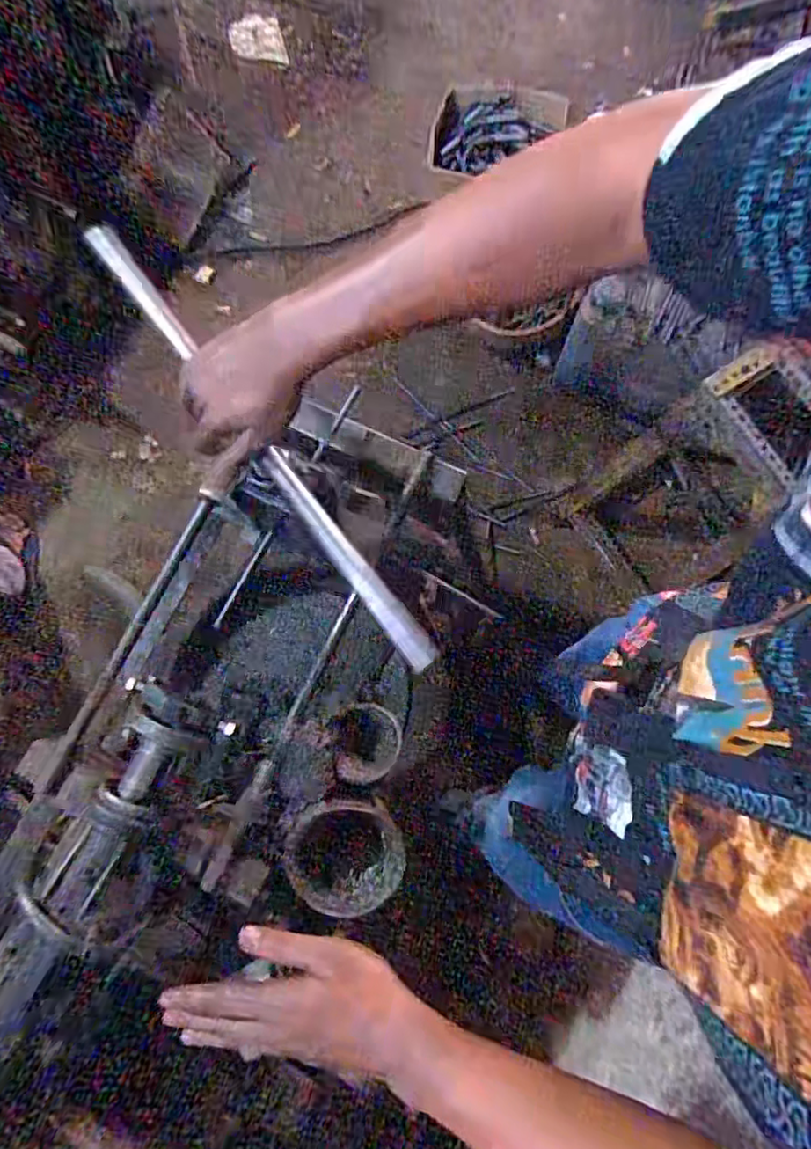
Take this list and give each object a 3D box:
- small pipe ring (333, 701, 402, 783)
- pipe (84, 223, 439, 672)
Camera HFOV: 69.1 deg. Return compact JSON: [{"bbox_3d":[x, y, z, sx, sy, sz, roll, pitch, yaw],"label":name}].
[{"bbox_3d":[-0.044,0.194,0.683,0.075,0.023,0.085,-7,80,0],"label":"small pipe ring"},{"bbox_3d":[-0.128,-0.116,0.477,0.022,0.019,0.467,-37,82,-5],"label":"pipe"}]

